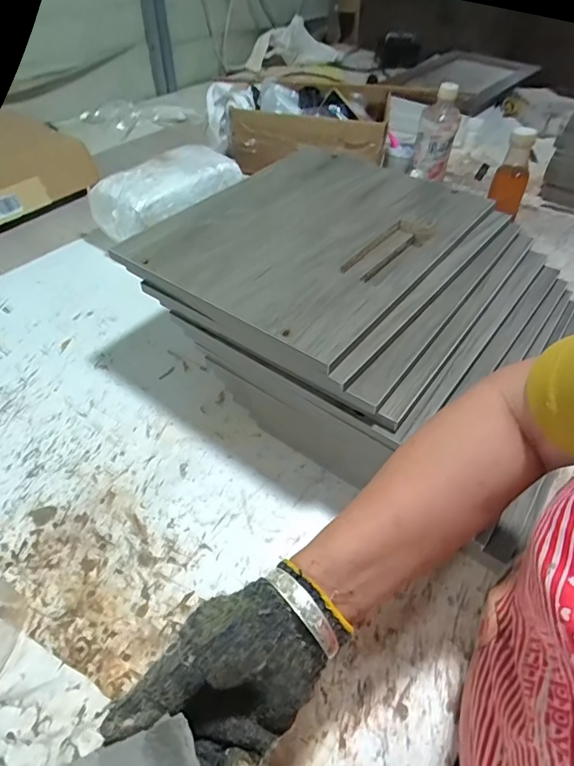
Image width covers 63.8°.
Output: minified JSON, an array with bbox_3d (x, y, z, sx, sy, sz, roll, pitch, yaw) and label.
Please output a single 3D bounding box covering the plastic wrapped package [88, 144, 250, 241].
[{"bbox_3d":[-0.193,-0.335,0.791,0.249,0.069,0.125,-34,57,-28],"label":"plastic wrapped package"}]

